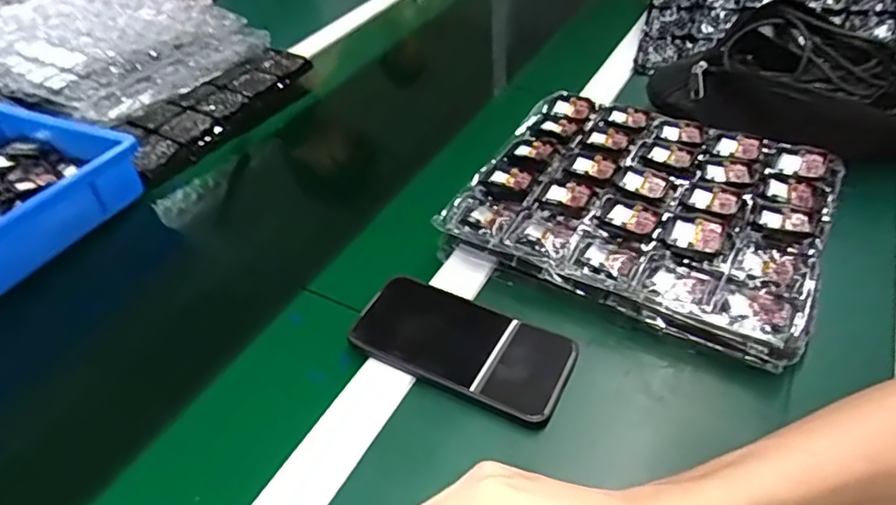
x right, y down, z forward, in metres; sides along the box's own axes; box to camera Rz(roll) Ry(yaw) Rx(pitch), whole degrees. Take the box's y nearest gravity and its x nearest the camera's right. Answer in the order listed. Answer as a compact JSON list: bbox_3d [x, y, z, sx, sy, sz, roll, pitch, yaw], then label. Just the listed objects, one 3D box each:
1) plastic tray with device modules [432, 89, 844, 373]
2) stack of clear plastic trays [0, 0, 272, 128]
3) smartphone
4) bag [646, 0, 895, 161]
[{"bbox_3d":[0.174,-0.046,0.531,0.287,0.037,0.258,20,48,25],"label":"plastic tray with device modules"},{"bbox_3d":[-0.468,-0.280,0.784,0.346,0.071,0.297,20,48,25],"label":"stack of clear plastic trays"},{"bbox_3d":[0.010,0.067,0.445,0.159,0.012,0.078,17,47,23],"label":"smartphone"},{"bbox_3d":[0.375,-0.135,0.599,0.315,0.136,0.128,30,52,8],"label":"bag"}]

